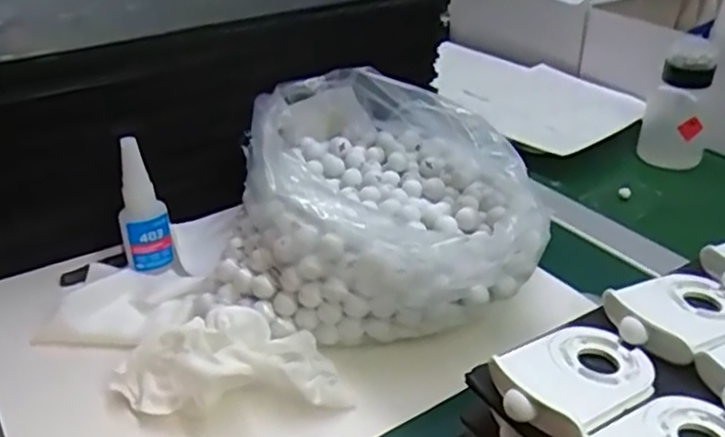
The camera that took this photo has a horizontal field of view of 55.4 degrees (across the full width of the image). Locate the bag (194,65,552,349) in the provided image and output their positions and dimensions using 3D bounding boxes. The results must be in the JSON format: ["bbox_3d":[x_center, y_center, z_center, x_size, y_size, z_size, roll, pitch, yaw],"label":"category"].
[{"bbox_3d":[0.011,-0.017,0.511,0.210,0.102,0.219,2,30,3],"label":"bag"}]

